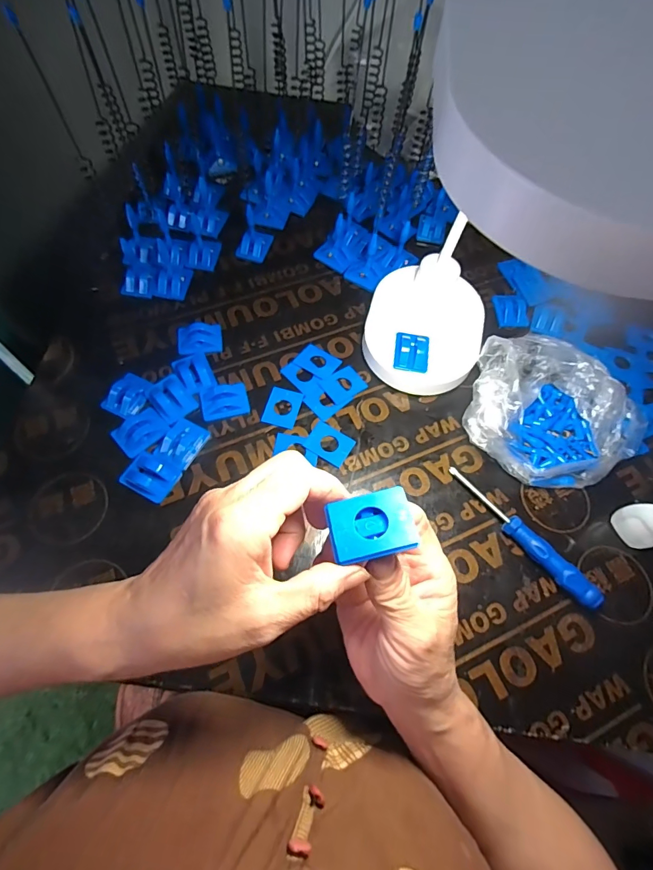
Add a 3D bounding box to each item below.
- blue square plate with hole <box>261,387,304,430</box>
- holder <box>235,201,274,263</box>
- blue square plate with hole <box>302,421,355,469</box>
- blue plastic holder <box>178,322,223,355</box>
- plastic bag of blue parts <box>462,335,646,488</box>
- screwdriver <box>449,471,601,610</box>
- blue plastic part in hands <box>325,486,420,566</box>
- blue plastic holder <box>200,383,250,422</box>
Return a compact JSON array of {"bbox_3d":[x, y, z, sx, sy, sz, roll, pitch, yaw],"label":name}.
[{"bbox_3d":[-0.043,-0.028,0.410,0.032,0.004,0.041,15,65,4],"label":"blue square plate with hole"},{"bbox_3d":[-0.083,-0.233,0.478,0.032,0.053,0.040,18,65,5],"label":"holder"},{"bbox_3d":[0.002,0.008,0.399,0.043,0.004,0.033,31,67,11],"label":"blue square plate with hole"},{"bbox_3d":[-0.131,-0.101,0.433,0.045,0.010,0.035,-4,65,-5],"label":"blue plastic holder"},{"bbox_3d":[0.204,-0.025,0.390,0.152,0.060,0.155,-30,70,-16],"label":"plastic bag of blue parts"},{"bbox_3d":[0.165,0.085,0.360,0.016,0.020,0.150,-38,72,-18],"label":"screwdriver"},{"bbox_3d":[0.023,0.048,0.221,0.043,0.010,0.034,-9,66,-8],"label":"blue plastic part in hands"},{"bbox_3d":[-0.099,-0.034,0.406,0.045,0.013,0.034,-16,67,-10],"label":"blue plastic holder"}]

